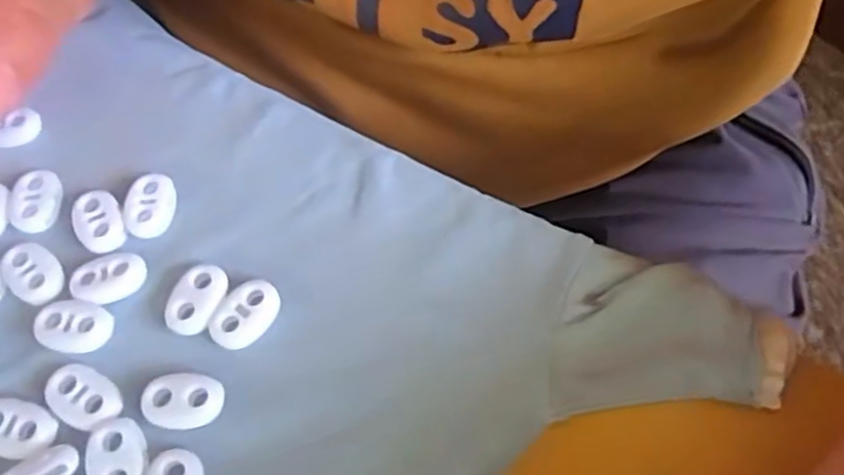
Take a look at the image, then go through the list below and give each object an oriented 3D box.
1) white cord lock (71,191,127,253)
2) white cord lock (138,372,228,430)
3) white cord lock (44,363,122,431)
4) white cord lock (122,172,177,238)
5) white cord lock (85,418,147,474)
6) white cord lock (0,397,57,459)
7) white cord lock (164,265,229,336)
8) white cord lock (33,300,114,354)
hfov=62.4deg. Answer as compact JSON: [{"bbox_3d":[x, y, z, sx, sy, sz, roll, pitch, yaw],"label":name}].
[{"bbox_3d":[-0.102,-0.006,0.218,0.015,0.004,0.020,-22,63,-8],"label":"white cord lock"},{"bbox_3d":[-0.066,0.045,0.191,0.022,0.004,0.015,5,63,6],"label":"white cord lock"},{"bbox_3d":[-0.094,0.043,0.191,0.022,0.004,0.015,25,67,16],"label":"white cord lock"},{"bbox_3d":[-0.087,-0.010,0.221,0.014,0.005,0.020,2,63,4],"label":"white cord lock"},{"bbox_3d":[-0.081,0.058,0.181,0.015,0.004,0.021,-19,63,-6],"label":"white cord lock"},{"bbox_3d":[-0.112,0.052,0.190,0.023,0.004,0.015,15,64,11],"label":"white cord lock"},{"bbox_3d":[-0.066,0.018,0.205,0.014,0.004,0.021,14,64,11],"label":"white cord lock"},{"bbox_3d":[-0.101,0.026,0.201,0.022,0.004,0.015,10,64,9],"label":"white cord lock"}]

